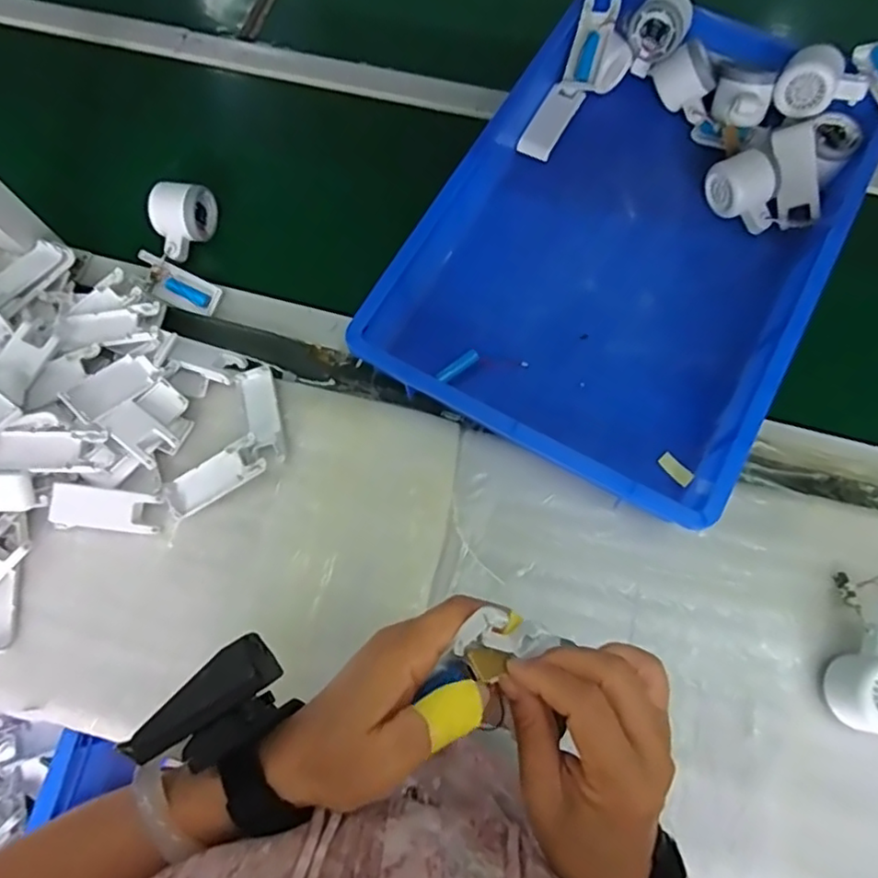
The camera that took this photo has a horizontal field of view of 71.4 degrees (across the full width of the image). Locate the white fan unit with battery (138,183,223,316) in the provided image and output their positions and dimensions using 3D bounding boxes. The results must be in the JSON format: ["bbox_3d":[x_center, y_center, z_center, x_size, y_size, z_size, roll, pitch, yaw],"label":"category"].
[{"bbox_3d":[-0.280,-0.204,0.677,0.078,0.046,0.139,-3,87,2],"label":"white fan unit with battery"}]

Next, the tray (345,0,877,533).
[{"bbox_3d":[0.200,-0.217,0.632,0.358,0.071,0.531,28,75,11],"label":"tray"}]

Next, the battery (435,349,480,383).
[{"bbox_3d":[0.019,-0.074,0.625,0.046,0.011,0.011,-34,73,-8],"label":"battery"}]

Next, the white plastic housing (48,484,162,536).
[{"bbox_3d":[-0.319,0.069,0.584,0.097,0.009,0.039,7,91,-1],"label":"white plastic housing"}]

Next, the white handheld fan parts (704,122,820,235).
[{"bbox_3d":[0.356,-0.267,0.653,0.110,0.054,0.104,-29,73,-7],"label":"white handheld fan parts"}]

